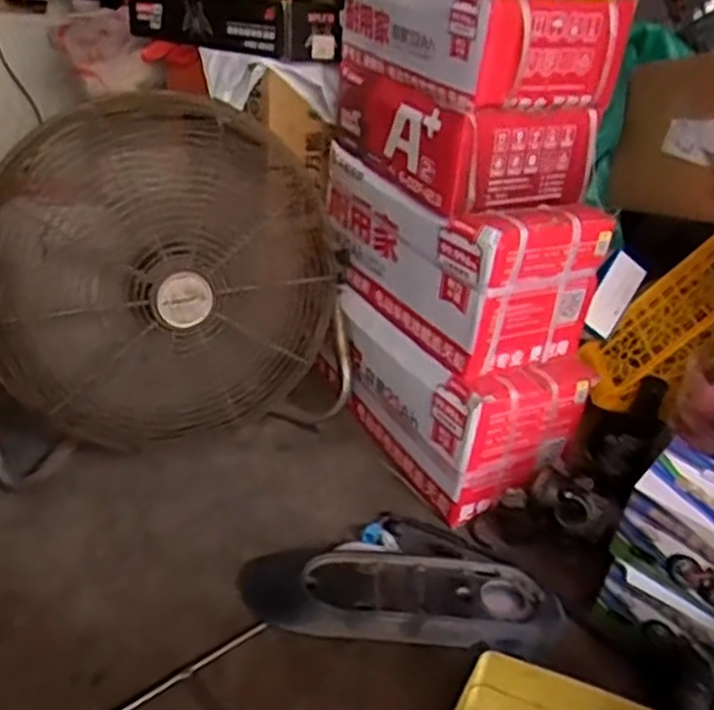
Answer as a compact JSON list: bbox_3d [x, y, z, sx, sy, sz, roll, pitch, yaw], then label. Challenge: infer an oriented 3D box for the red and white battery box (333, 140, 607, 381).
[{"bbox_3d":[0.139,-0.164,1.065,0.215,0.204,0.378,-12,36,-27],"label":"red and white battery box"}]

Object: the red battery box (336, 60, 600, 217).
[{"bbox_3d":[0.130,-0.315,1.012,0.212,0.125,0.334,-12,36,-27],"label":"red battery box"}]

